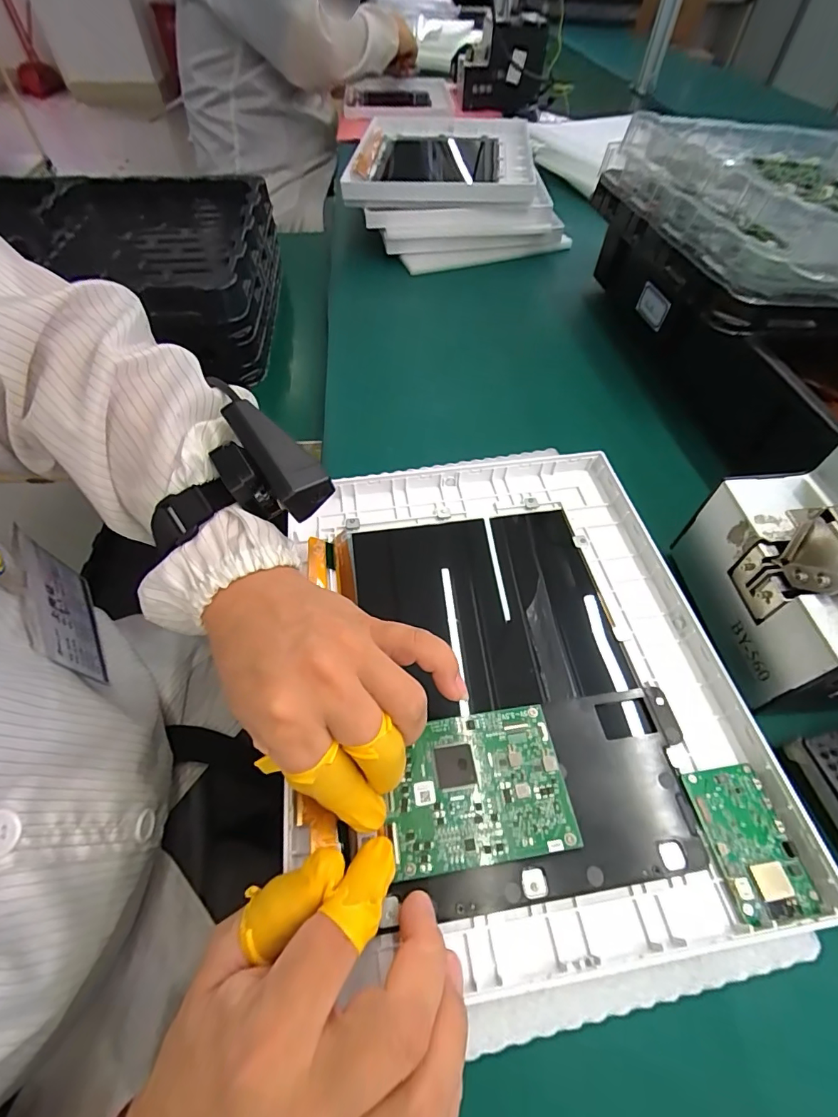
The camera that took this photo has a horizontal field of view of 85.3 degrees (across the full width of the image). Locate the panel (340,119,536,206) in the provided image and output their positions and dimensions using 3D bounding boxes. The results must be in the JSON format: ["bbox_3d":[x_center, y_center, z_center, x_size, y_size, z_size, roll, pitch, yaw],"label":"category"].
[{"bbox_3d":[0.047,-0.682,0.765,0.308,0.036,0.450,2,55,0],"label":"panel"}]

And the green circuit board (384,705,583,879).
[{"bbox_3d":[0.029,0.116,0.233,0.089,0.004,0.069,-6,56,-5],"label":"green circuit board"}]

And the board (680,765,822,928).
[{"bbox_3d":[0.162,0.139,0.225,0.038,0.006,0.064,-6,56,-5],"label":"board"}]

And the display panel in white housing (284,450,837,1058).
[{"bbox_3d":[0.054,0.063,0.280,0.244,0.023,0.321,-6,56,-5],"label":"display panel in white housing"}]

